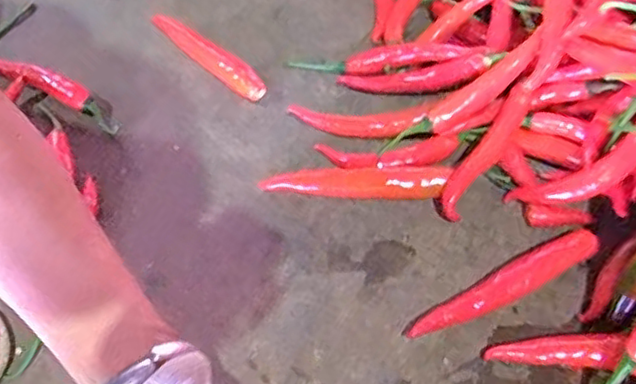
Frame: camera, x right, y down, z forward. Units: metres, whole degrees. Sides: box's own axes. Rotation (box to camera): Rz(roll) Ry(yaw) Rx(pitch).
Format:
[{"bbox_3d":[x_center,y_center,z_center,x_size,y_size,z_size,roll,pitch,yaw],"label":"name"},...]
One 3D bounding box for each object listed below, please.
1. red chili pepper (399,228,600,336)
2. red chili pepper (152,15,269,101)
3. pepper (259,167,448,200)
[{"bbox_3d":[0.122,0.062,0.416,0.137,0.023,0.022,-23,56,-15],"label":"red chili pepper"},{"bbox_3d":[-0.097,-0.121,0.556,0.021,0.018,0.148,-37,61,-24],"label":"red chili pepper"},{"bbox_3d":[0.026,-0.008,0.473,0.134,0.018,0.022,4,53,4],"label":"pepper"}]

